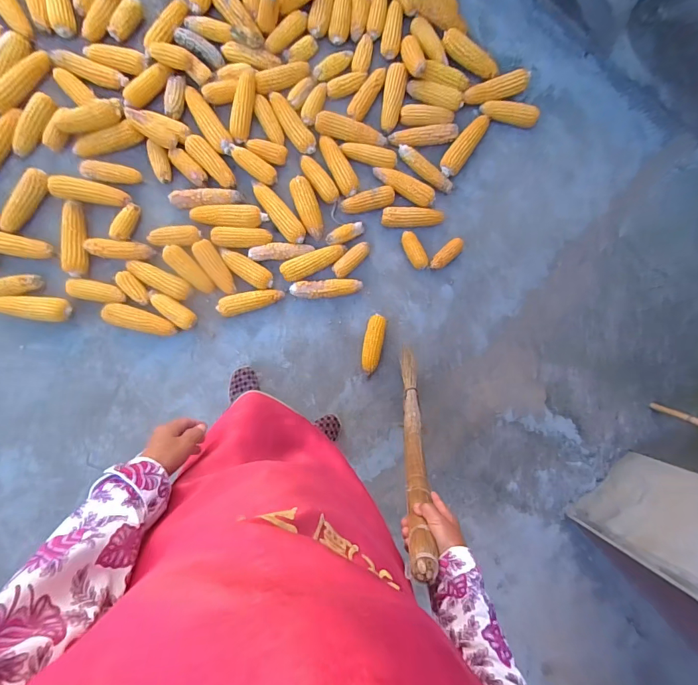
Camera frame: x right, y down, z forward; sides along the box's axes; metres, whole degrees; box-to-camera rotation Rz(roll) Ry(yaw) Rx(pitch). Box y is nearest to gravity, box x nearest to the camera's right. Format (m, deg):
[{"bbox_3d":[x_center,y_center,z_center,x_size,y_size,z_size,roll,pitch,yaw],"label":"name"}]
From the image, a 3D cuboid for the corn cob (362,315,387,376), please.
[{"bbox_3d":[0.074,0.005,1.156,0.060,0.049,0.174,9,89,-3],"label":"corn cob"}]

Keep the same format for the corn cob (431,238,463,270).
[{"bbox_3d":[0.299,-0.269,1.180,0.123,0.048,0.048,-44,92,-2],"label":"corn cob"}]

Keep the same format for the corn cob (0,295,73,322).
[{"bbox_3d":[-0.880,-0.099,1.074,0.207,0.065,0.069,8,89,-3],"label":"corn cob"}]

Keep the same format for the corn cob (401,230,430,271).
[{"bbox_3d":[0.197,-0.279,1.167,0.053,0.047,0.124,-25,91,-2],"label":"corn cob"}]

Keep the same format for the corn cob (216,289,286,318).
[{"bbox_3d":[-0.288,-0.123,1.126,0.194,0.065,0.062,-16,91,-3],"label":"corn cob"}]

